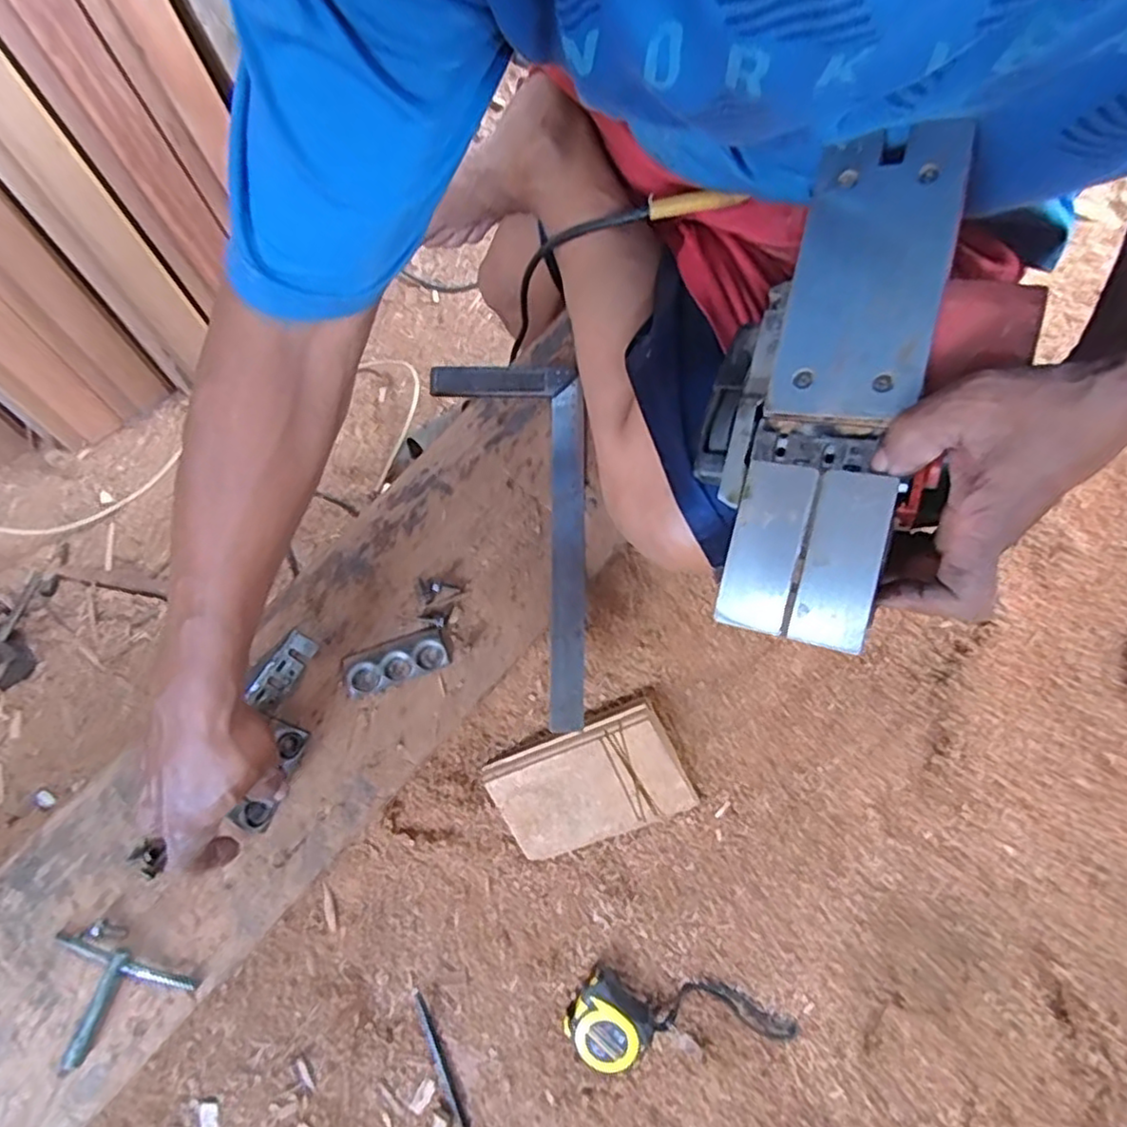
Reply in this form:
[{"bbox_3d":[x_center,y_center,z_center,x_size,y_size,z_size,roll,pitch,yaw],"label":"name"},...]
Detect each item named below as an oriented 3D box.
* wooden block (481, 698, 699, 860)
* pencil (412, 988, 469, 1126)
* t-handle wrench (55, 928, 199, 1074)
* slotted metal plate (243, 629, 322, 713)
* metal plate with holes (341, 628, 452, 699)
[{"bbox_3d":[0.021,0.195,0.582,0.171,0.019,0.101,-27,95,19],"label":"wooden block"},{"bbox_3d":[-0.117,0.473,0.631,0.012,0.015,0.132,-21,76,-6],"label":"pencil"},{"bbox_3d":[-0.320,0.316,0.463,0.101,0.013,0.083,15,75,3],"label":"t-handle wrench"},{"bbox_3d":[-0.217,0.083,0.515,0.026,0.015,0.061,28,76,7],"label":"slotted metal plate"},{"bbox_3d":[-0.132,0.077,0.525,0.084,0.010,0.033,-19,76,-6],"label":"metal plate with holes"}]

